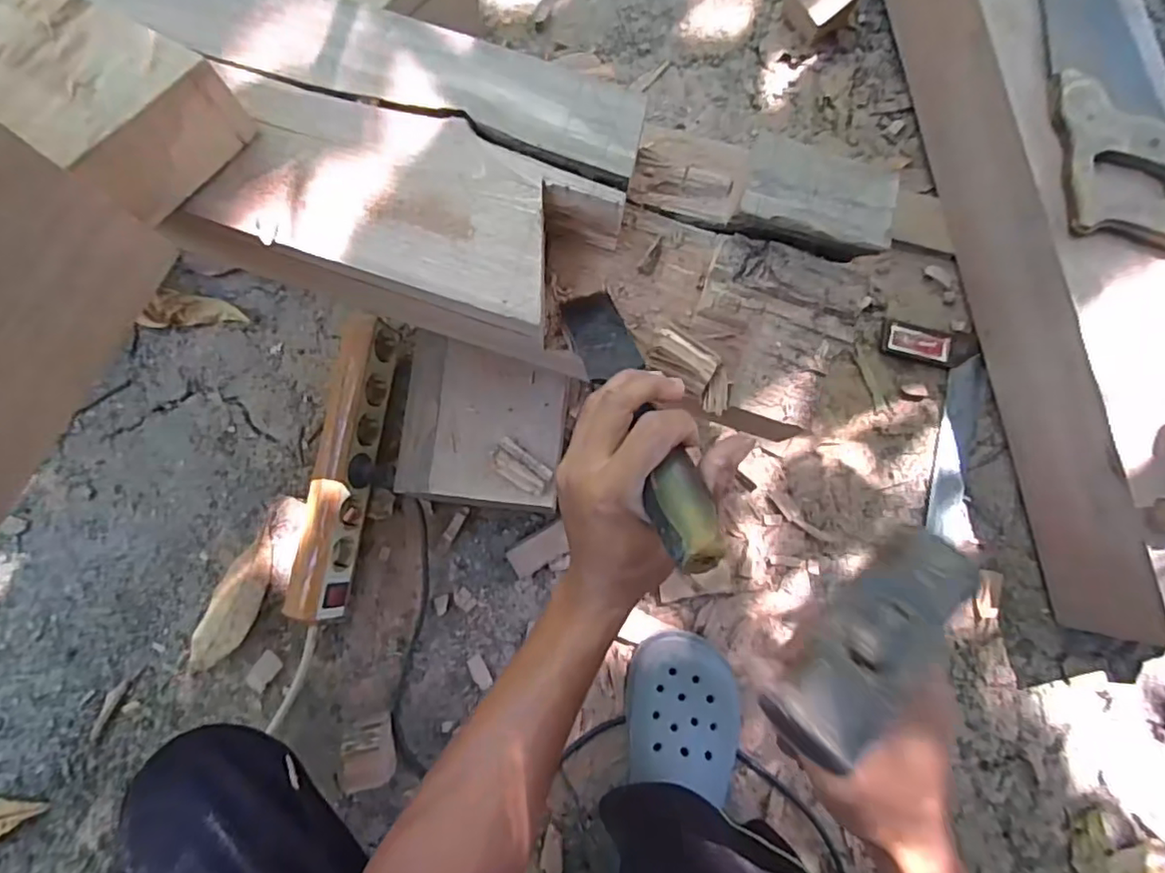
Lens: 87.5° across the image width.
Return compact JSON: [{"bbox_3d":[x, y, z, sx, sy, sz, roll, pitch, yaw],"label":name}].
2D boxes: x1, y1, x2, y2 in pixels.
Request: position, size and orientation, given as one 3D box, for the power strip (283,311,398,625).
[{"bbox_3d":[-0.261,0.034,0.669,0.066,0.063,0.327,10,80,0],"label":"power strip"}]

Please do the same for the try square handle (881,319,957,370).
[{"bbox_3d":[0.398,-0.110,0.723,0.081,0.016,0.043,14,80,1],"label":"try square handle"}]

